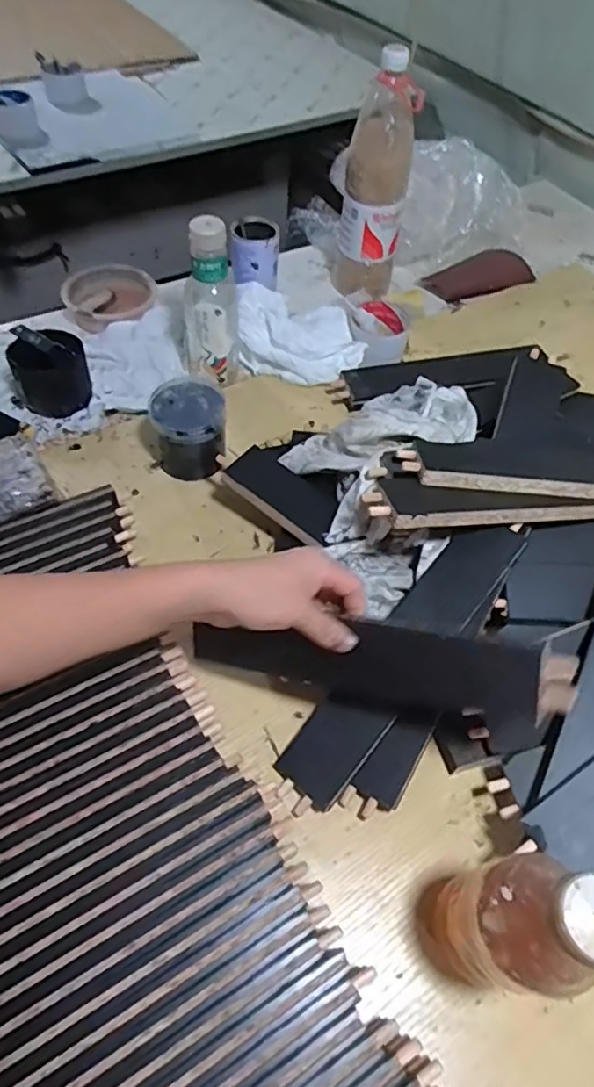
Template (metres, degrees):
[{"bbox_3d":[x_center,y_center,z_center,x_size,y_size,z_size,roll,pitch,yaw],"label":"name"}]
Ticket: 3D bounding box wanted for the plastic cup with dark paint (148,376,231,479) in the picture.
[{"bbox_3d":[-0.117,-0.124,0.681,0.078,0.076,0.079,1,55,-4],"label":"plastic cup with dark paint"}]

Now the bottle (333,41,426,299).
[{"bbox_3d":[0.108,-0.500,0.861,0.093,0.273,0.094,10,54,2],"label":"bottle"}]

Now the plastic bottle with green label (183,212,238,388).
[{"bbox_3d":[-0.105,-0.288,0.739,0.064,0.184,0.075,-3,55,-7],"label":"plastic bottle with green label"}]

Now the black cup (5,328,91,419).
[{"bbox_3d":[-0.289,-0.201,0.728,0.083,0.074,0.081,-15,57,-15],"label":"black cup"}]

